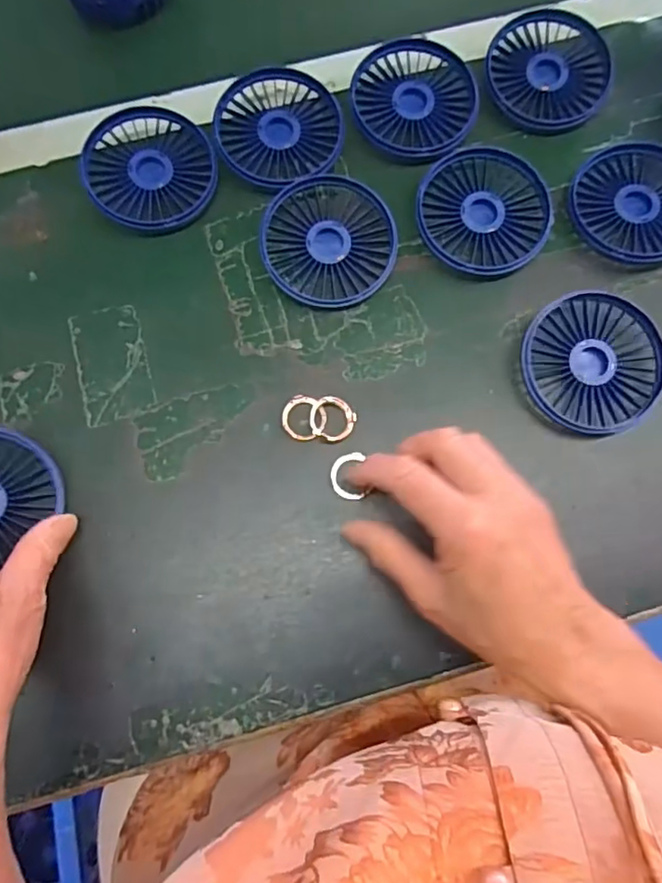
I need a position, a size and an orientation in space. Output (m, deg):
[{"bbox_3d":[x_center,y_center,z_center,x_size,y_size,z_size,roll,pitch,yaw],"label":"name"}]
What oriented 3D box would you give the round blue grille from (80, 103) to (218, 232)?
[{"bbox_3d":[-0.124,-0.187,0.399,0.082,0.021,0.094,-25,78,-6],"label":"round blue grille"}]

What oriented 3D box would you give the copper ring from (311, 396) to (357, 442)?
[{"bbox_3d":[0.001,-0.015,0.361,0.028,0.005,0.028,0,77,0],"label":"copper ring"}]

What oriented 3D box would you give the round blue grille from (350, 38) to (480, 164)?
[{"bbox_3d":[0.058,-0.239,0.405,0.085,0.009,0.086,-3,77,-1],"label":"round blue grille"}]

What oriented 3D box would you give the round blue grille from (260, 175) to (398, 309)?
[{"bbox_3d":[-0.001,-0.133,0.385,0.085,0.021,0.084,0,77,0],"label":"round blue grille"}]

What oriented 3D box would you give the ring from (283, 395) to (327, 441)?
[{"bbox_3d":[-0.016,-0.014,0.362,0.027,0.006,0.028,0,77,0],"label":"ring"}]

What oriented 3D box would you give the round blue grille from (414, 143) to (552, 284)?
[{"bbox_3d":[0.101,-0.153,0.392,0.085,0.017,0.088,0,77,0],"label":"round blue grille"}]

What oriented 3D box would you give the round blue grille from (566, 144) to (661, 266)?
[{"bbox_3d":[0.205,-0.159,0.392,0.085,0.019,0.086,0,77,0],"label":"round blue grille"}]

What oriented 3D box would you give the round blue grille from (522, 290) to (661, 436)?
[{"bbox_3d":[0.162,-0.049,0.366,0.085,0.019,0.086,0,77,0],"label":"round blue grille"}]

